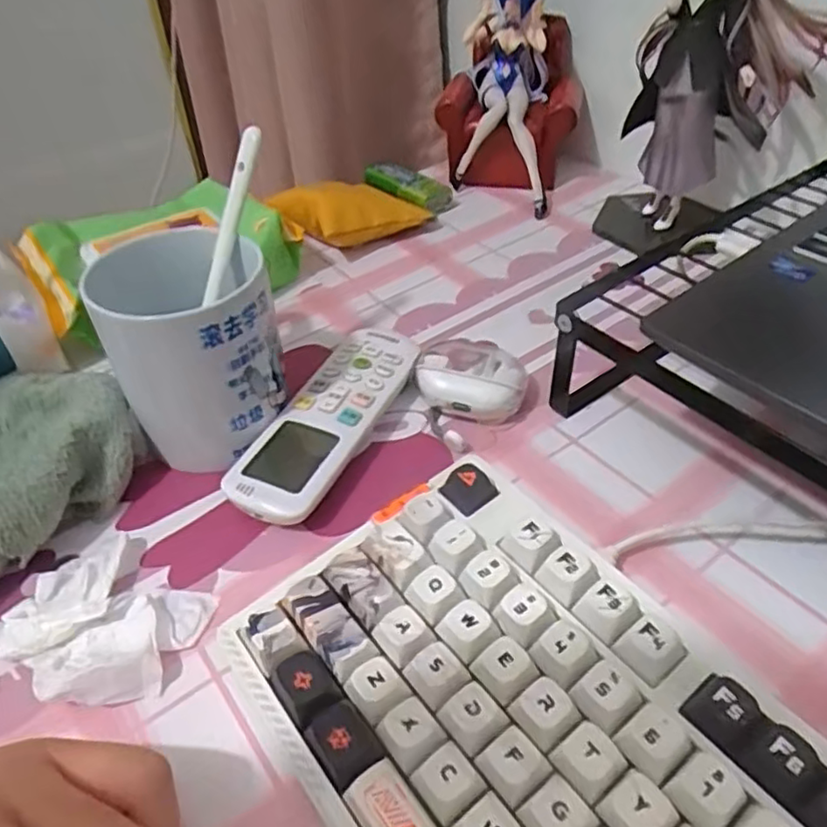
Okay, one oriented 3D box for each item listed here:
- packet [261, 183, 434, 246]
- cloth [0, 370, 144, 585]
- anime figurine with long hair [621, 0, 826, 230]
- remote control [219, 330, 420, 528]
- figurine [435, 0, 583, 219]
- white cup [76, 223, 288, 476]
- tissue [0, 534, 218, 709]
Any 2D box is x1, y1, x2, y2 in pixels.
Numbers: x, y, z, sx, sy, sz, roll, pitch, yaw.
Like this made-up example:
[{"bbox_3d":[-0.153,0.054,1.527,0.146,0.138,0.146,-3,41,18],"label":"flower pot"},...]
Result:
[{"bbox_3d":[-0.043,-0.149,0.484,0.116,0.043,0.053,-2,42,-17],"label":"packet"},{"bbox_3d":[-0.209,0.027,0.311,0.118,0.046,0.126,22,49,25],"label":"cloth"},{"bbox_3d":[0.197,-0.207,0.407,0.107,0.191,0.062,10,45,14],"label":"anime figurine with long hair"},{"bbox_3d":[-0.043,0.005,0.344,0.047,0.023,0.134,17,47,21],"label":"remote control"},{"bbox_3d":[0.078,-0.263,0.528,0.110,0.157,0.113,7,44,11],"label":"figurine"},{"bbox_3d":[-0.106,-0.027,0.325,0.076,0.103,0.072,-2,43,2],"label":"white cup"},{"bbox_3d":[-0.128,0.086,0.268,0.073,0.015,0.061,19,48,23],"label":"tissue"}]

